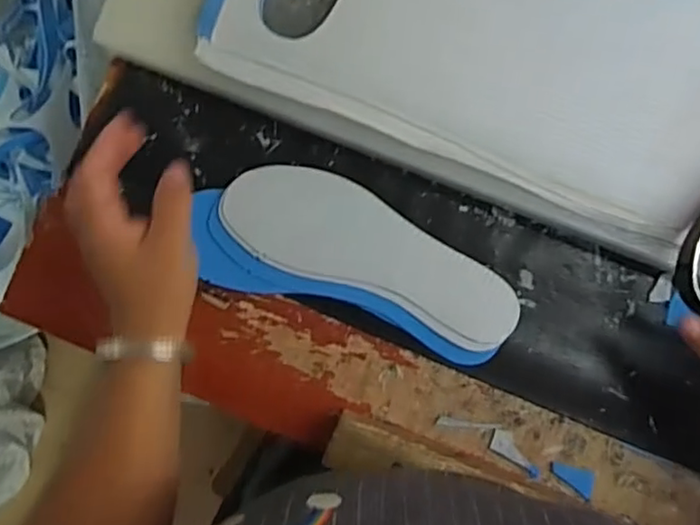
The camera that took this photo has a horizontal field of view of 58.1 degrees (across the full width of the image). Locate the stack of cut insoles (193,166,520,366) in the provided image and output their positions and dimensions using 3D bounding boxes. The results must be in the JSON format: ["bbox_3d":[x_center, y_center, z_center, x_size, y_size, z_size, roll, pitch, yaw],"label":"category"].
[{"bbox_3d":[0.007,-0.005,0.521,0.264,0.028,0.111,18,89,6],"label":"stack of cut insoles"}]

